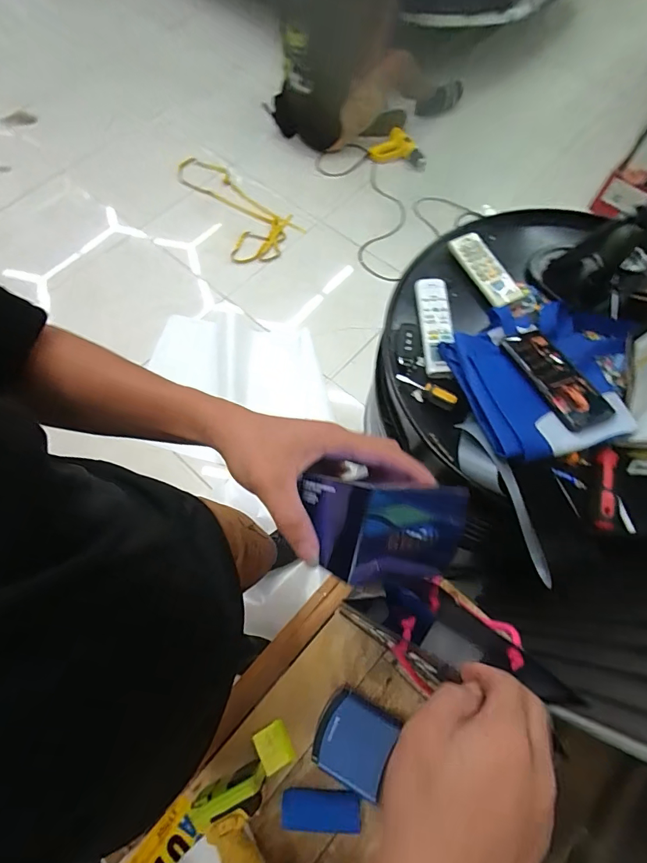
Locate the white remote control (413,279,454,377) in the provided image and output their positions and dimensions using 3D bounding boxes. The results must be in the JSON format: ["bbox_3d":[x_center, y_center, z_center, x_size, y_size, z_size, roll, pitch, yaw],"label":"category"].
[{"bbox_3d":[0.175,-0.169,0.662,0.049,0.015,0.174,-8,65,17],"label":"white remote control"}]

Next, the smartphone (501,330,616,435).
[{"bbox_3d":[0.322,-0.076,0.585,0.078,0.014,0.165,-21,65,-17],"label":"smartphone"}]

